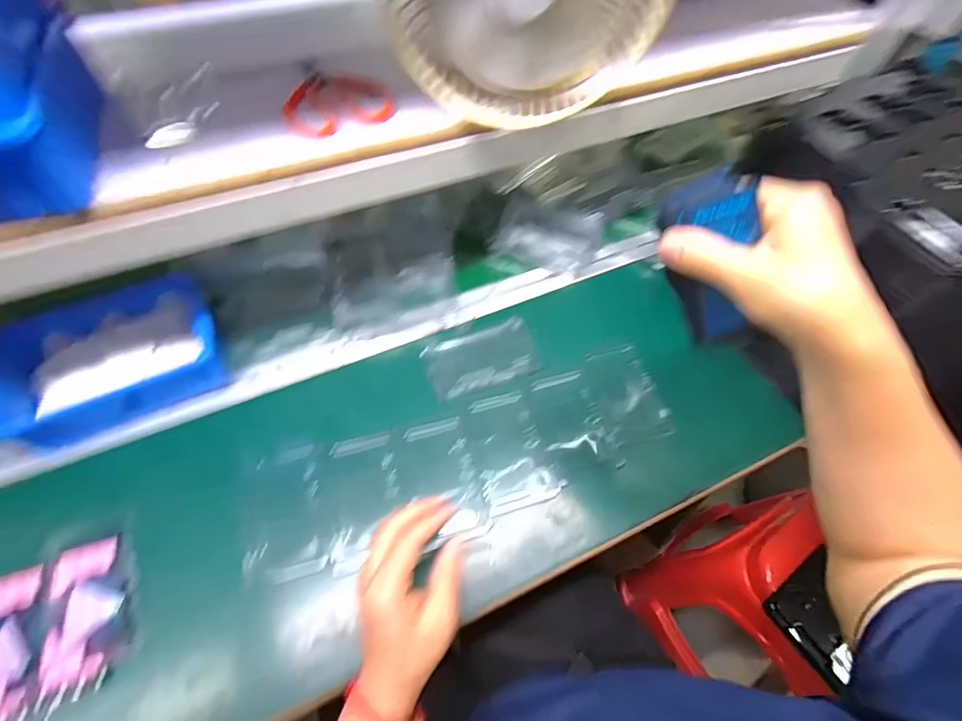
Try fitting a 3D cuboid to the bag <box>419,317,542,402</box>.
[{"bbox_3d":[0.001,-0.003,0.520,0.131,0.007,0.077,-17,60,-13],"label":"bag"}]

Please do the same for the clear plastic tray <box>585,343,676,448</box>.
[{"bbox_3d":[0.169,0.039,0.508,0.079,0.007,0.111,-12,69,-9],"label":"clear plastic tray"}]

